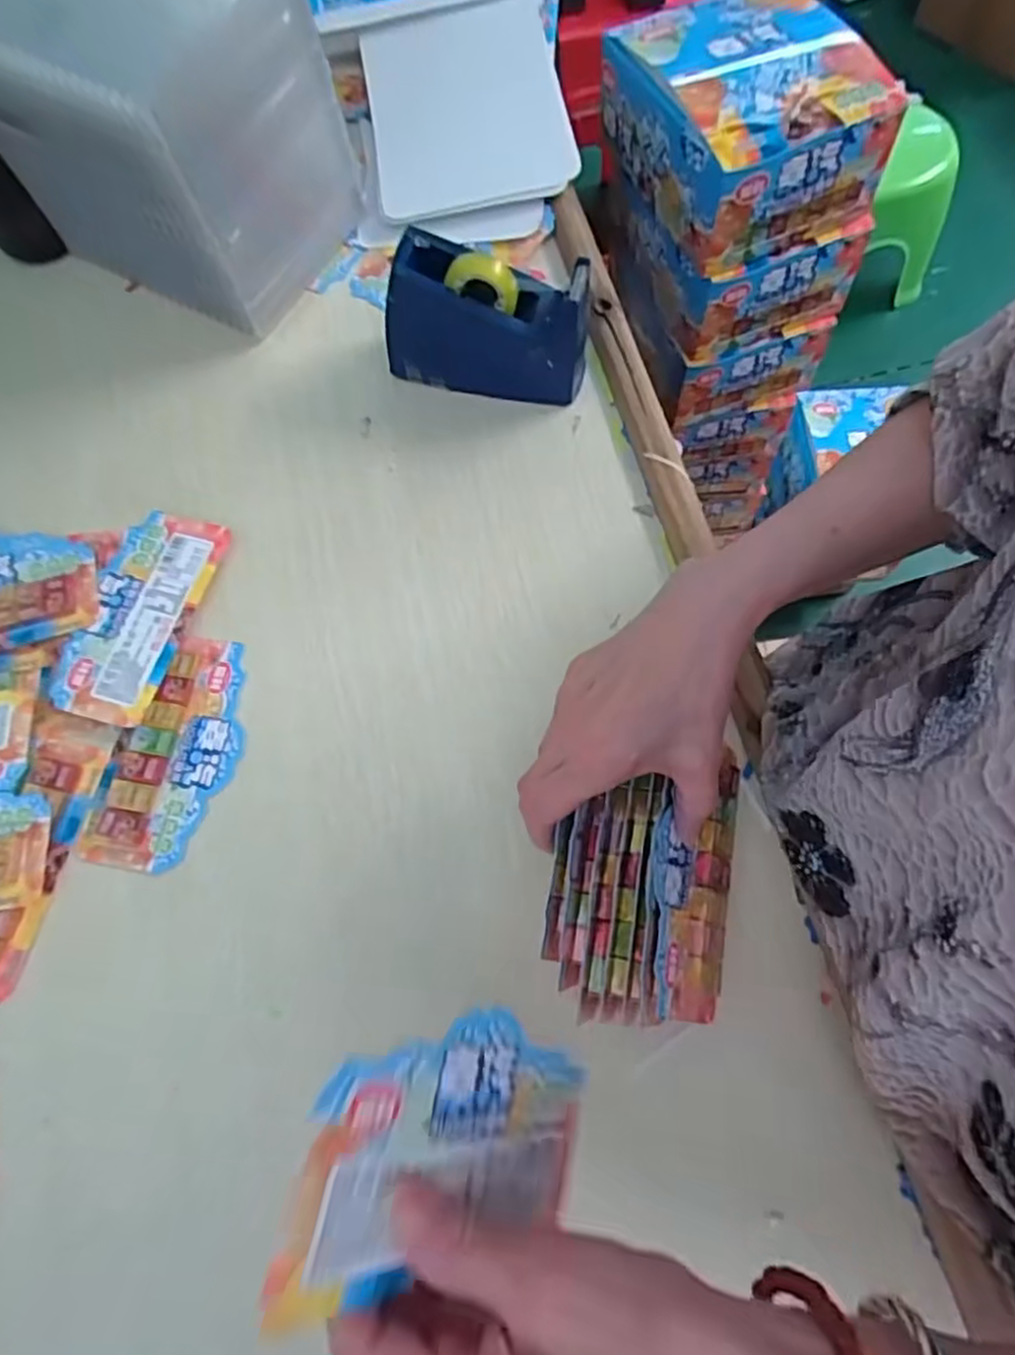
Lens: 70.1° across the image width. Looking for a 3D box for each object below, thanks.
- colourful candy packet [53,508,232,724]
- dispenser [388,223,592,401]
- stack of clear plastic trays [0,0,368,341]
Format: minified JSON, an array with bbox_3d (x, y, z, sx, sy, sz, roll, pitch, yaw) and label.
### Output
[{"bbox_3d":[-0.239,-0.043,0.467,0.071,0.007,0.144,16,69,3],"label":"colourful candy packet"},{"bbox_3d":[-0.014,-0.239,0.498,0.137,0.099,0.045,12,70,6],"label":"dispenser"},{"bbox_3d":[-0.256,-0.395,0.511,0.231,0.183,0.158,27,73,10],"label":"stack of clear plastic trays"}]

